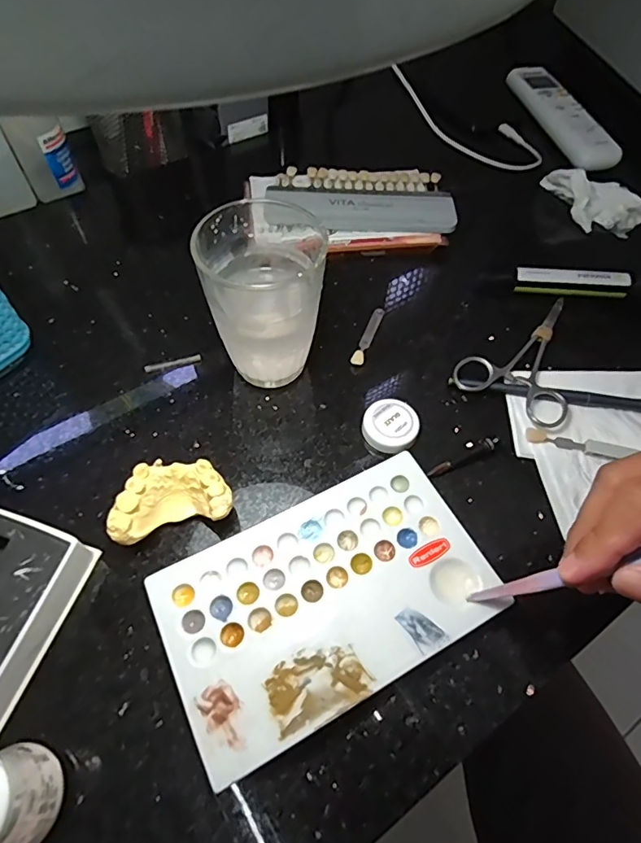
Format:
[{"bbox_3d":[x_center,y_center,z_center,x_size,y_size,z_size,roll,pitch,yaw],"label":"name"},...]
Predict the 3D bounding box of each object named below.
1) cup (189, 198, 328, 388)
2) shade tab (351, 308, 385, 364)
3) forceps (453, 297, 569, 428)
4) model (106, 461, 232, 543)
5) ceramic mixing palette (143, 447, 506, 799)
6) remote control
[{"bbox_3d":[-0.033,-0.069,0.286,0.069,0.095,0.074,1,58,-2],"label":"cup"},{"bbox_3d":[0.032,-0.059,0.333,0.008,0.005,0.056,19,59,9],"label":"shade tab"},{"bbox_3d":[0.138,-0.045,0.323,0.069,0.011,0.102,30,62,15],"label":"forceps"},{"bbox_3d":[-0.076,0.041,0.253,0.058,0.028,0.035,-12,60,-10],"label":"model"},{"bbox_3d":[0.004,0.083,0.238,0.152,0.012,0.094,-23,62,-16],"label":"ceramic mixing palette"},{"bbox_3d":[0.253,-0.326,0.518,0.048,0.018,0.175,-7,59,-7],"label":"remote control"}]

